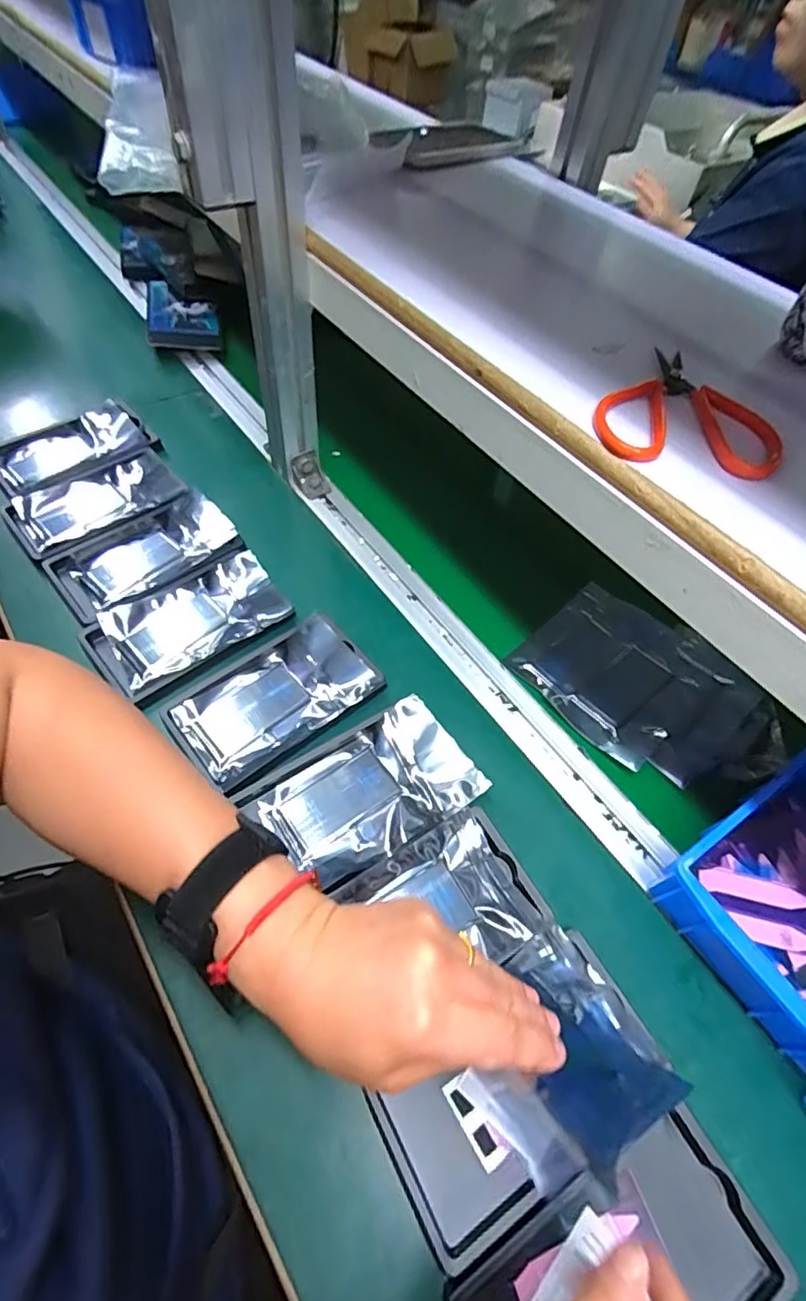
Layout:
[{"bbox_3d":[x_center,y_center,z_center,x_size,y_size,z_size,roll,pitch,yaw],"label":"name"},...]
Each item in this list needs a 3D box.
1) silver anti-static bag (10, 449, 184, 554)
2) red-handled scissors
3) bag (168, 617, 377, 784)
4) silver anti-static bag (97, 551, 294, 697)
[{"bbox_3d":[-0.307,-0.151,0.572,0.147,0.024,0.089,-28,63,-24],"label":"silver anti-static bag"},{"bbox_3d":[0.163,-0.142,0.329,0.100,0.008,0.103,11,55,0],"label":"red-handled scissors"},{"bbox_3d":[-0.103,0.039,0.454,0.144,0.015,0.082,-31,64,-25],"label":"bag"},{"bbox_3d":[-0.180,-0.029,0.494,0.146,0.023,0.086,-28,63,-23],"label":"silver anti-static bag"}]

